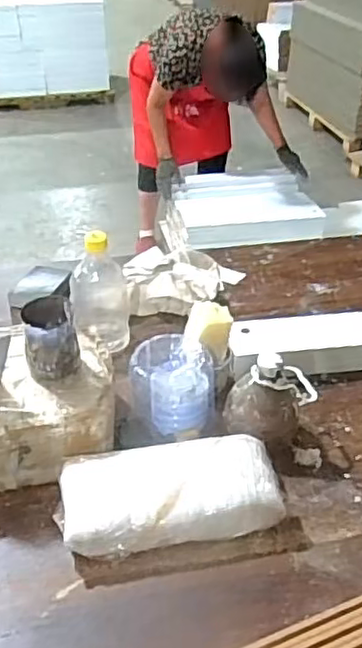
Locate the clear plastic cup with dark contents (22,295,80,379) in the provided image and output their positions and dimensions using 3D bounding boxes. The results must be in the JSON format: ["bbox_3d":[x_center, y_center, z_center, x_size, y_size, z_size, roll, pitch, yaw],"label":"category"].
[{"bbox_3d":[-0.152,0.018,0.767,0.059,0.080,0.063,0,35,0],"label":"clear plastic cup with dark contents"}]

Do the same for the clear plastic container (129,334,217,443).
[{"bbox_3d":[-0.009,0.083,0.823,0.103,0.097,0.094,4,35,5],"label":"clear plastic container"}]

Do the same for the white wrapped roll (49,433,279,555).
[{"bbox_3d":[-0.012,0.189,0.709,0.233,0.058,0.119,-3,35,-5],"label":"white wrapped roll"}]

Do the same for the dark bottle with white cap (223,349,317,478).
[{"bbox_3d":[0.110,0.094,0.797,0.094,0.122,0.096,18,38,24],"label":"dark bottle with white cap"}]

